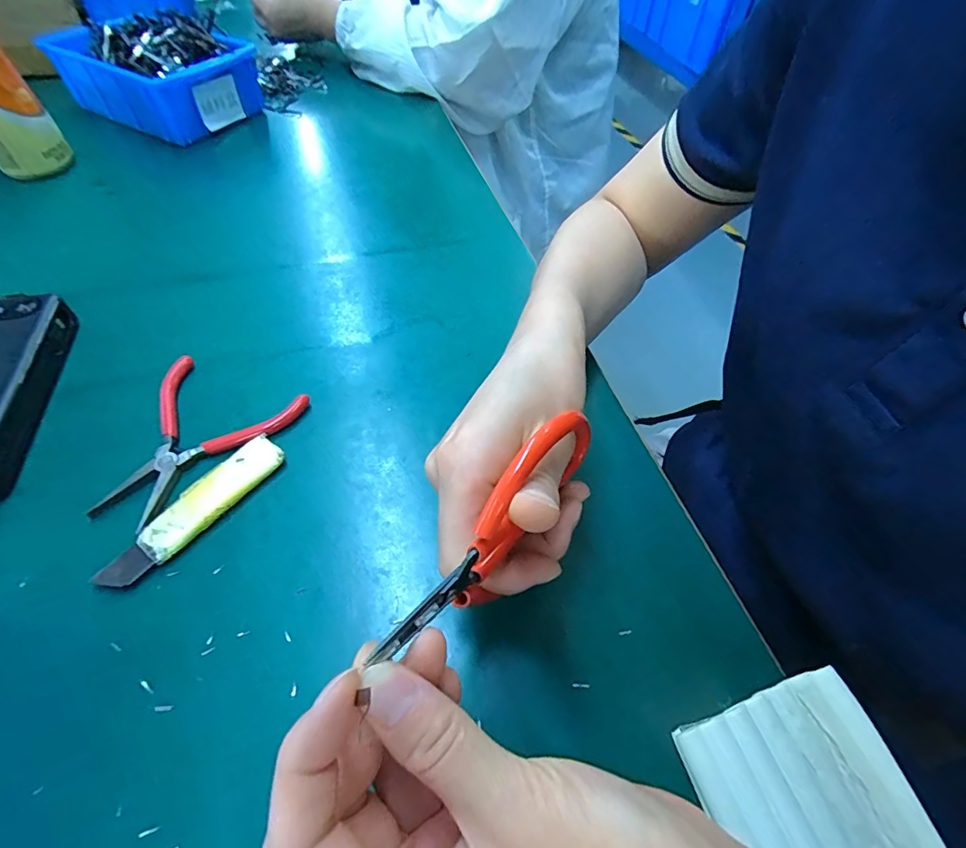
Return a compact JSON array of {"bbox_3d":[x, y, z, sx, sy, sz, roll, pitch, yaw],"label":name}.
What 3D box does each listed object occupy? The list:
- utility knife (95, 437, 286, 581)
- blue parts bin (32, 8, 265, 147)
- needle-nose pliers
[{"bbox_3d":[-0.156,0.046,0.265,0.026,0.009,0.103,33,58,20],"label":"utility knife"},{"bbox_3d":[-0.360,-0.393,0.533,0.201,0.066,0.131,29,57,17],"label":"blue parts bin"},{"bbox_3d":[-0.185,0.002,0.297,0.091,0.008,0.122,33,58,20],"label":"needle-nose pliers"}]

